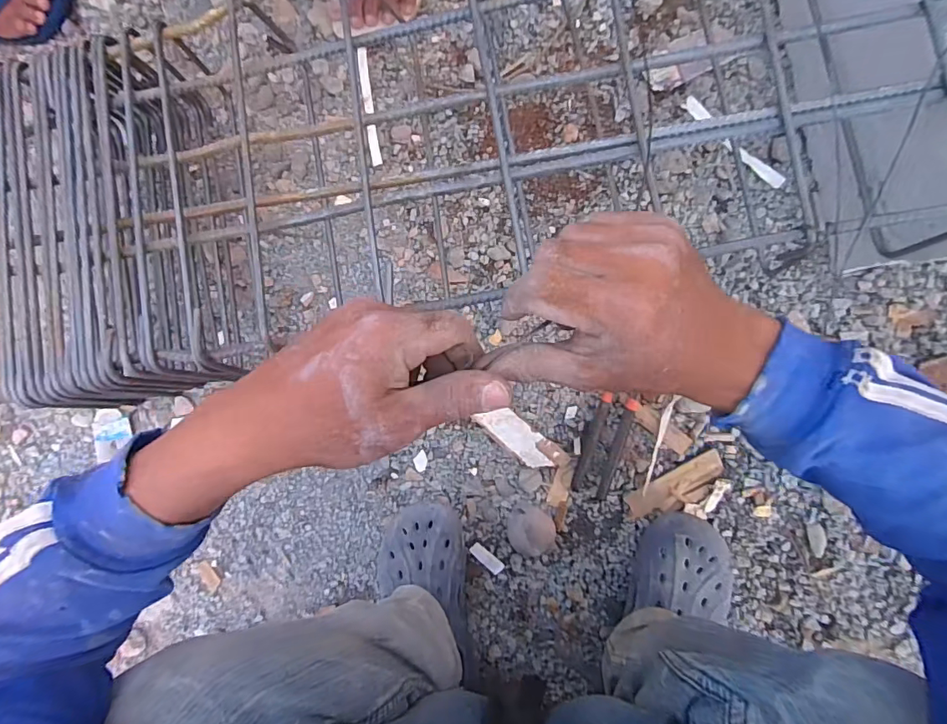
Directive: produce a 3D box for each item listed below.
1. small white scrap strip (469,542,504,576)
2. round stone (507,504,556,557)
[{"bbox_3d":[0.017,0.254,0.628,0.047,0.007,0.018,35,93,7],"label":"small white scrap strip"},{"bbox_3d":[0.071,0.208,0.601,0.058,0.024,0.059,0,88,7],"label":"round stone"}]

